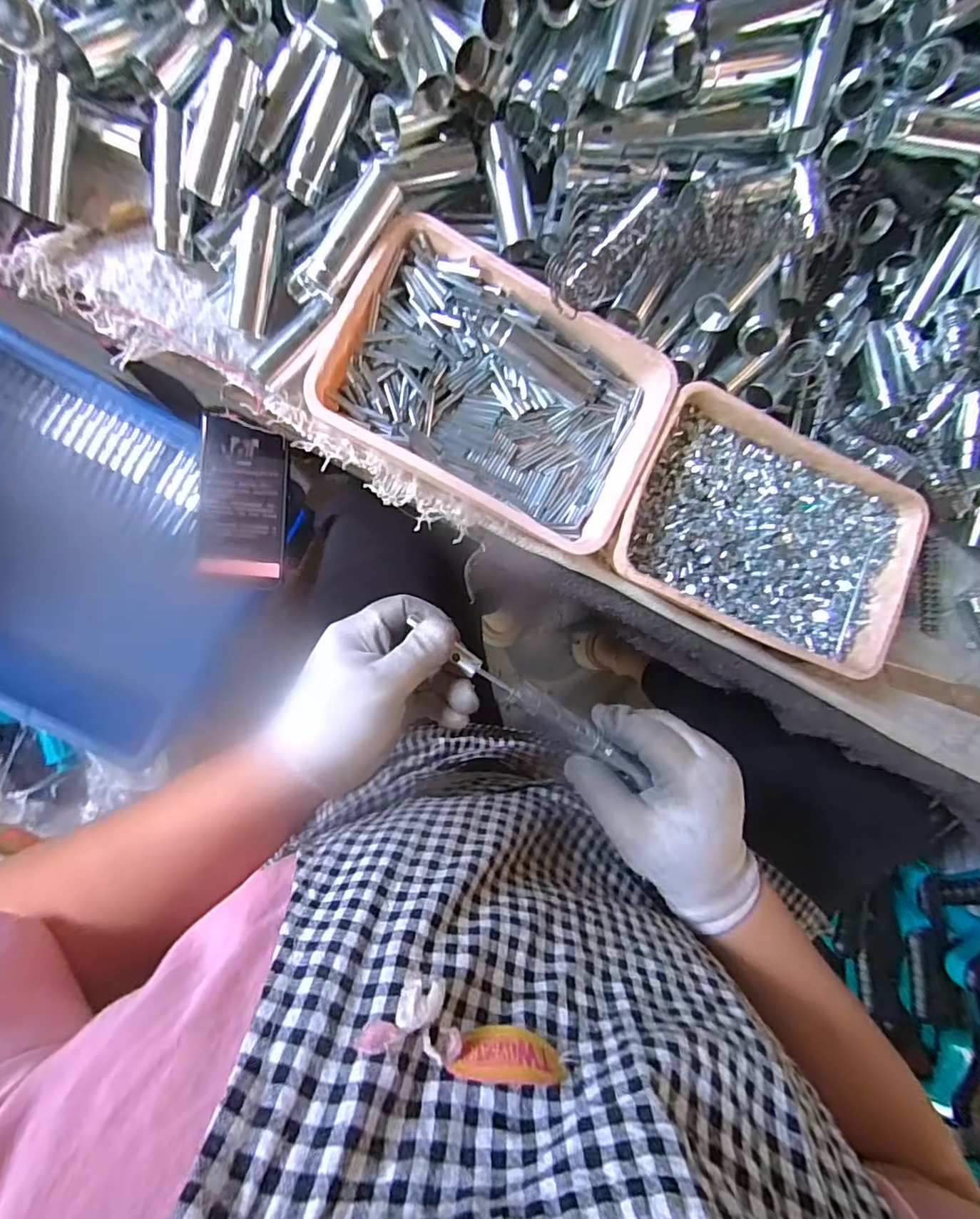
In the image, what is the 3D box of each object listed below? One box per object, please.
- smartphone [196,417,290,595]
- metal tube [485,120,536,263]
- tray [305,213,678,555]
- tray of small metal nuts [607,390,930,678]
[{"bbox_3d":[-0.223,-0.097,0.493,0.074,0.012,0.146,3,89,-9],"label":"smartphone"},{"bbox_3d":[0.012,-0.258,0.337,0.023,0.018,0.071,-11,91,-9],"label":"metal tube"},{"bbox_3d":[0.004,-0.135,0.341,0.198,0.037,0.132,27,85,-8],"label":"tray"},{"bbox_3d":[0.187,-0.050,0.365,0.200,0.034,0.137,21,86,-9],"label":"tray of small metal nuts"}]

